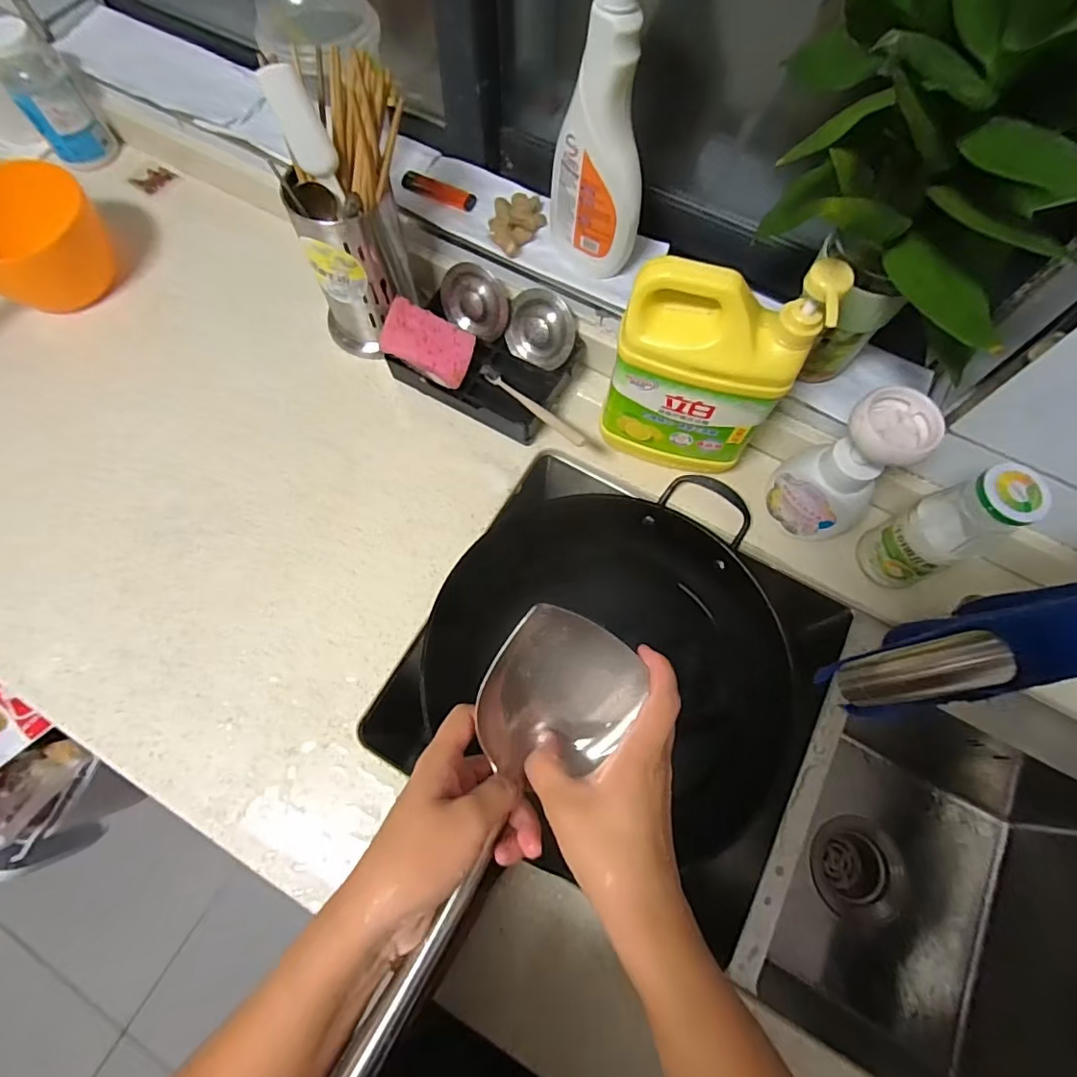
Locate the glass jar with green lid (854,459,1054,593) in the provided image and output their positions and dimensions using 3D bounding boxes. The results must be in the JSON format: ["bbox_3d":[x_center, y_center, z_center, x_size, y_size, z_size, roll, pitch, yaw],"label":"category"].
[{"bbox_3d":[0.348,-0.006,0.467,0.056,0.159,0.054,0,69,-1],"label":"glass jar with green lid"}]

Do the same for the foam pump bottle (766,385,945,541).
[{"bbox_3d":[0.273,-0.059,0.489,0.079,0.168,0.068,9,69,3],"label":"foam pump bottle"}]

